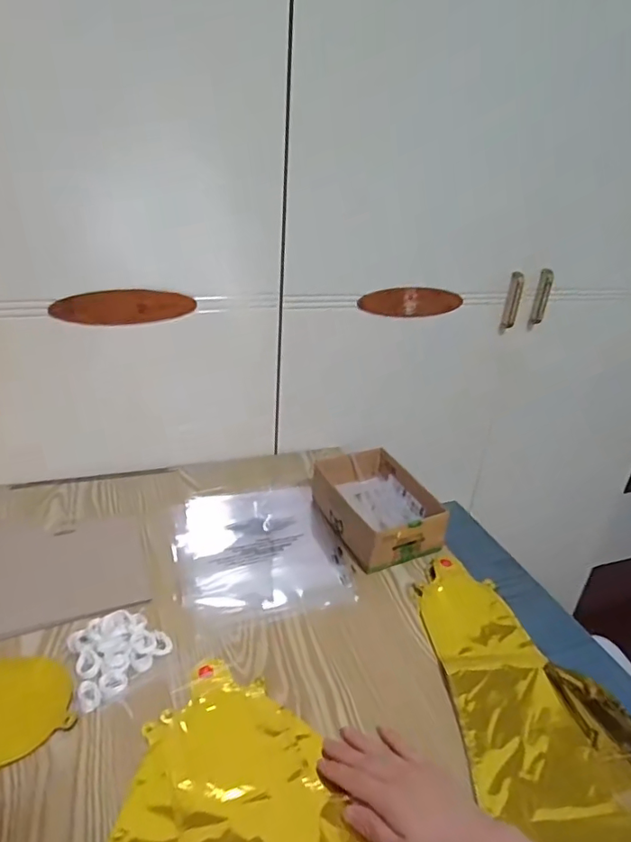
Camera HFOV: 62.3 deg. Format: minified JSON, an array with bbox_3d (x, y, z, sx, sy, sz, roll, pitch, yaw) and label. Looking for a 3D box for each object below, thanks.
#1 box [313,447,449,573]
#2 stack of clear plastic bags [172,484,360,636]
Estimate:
[{"bbox_3d":[0.089,0.125,0.755,0.132,0.069,0.186,-8,30,-23],"label":"box"},{"bbox_3d":[-0.077,0.167,0.710,0.215,0.009,0.238,-6,29,-20],"label":"stack of clear plastic bags"}]

